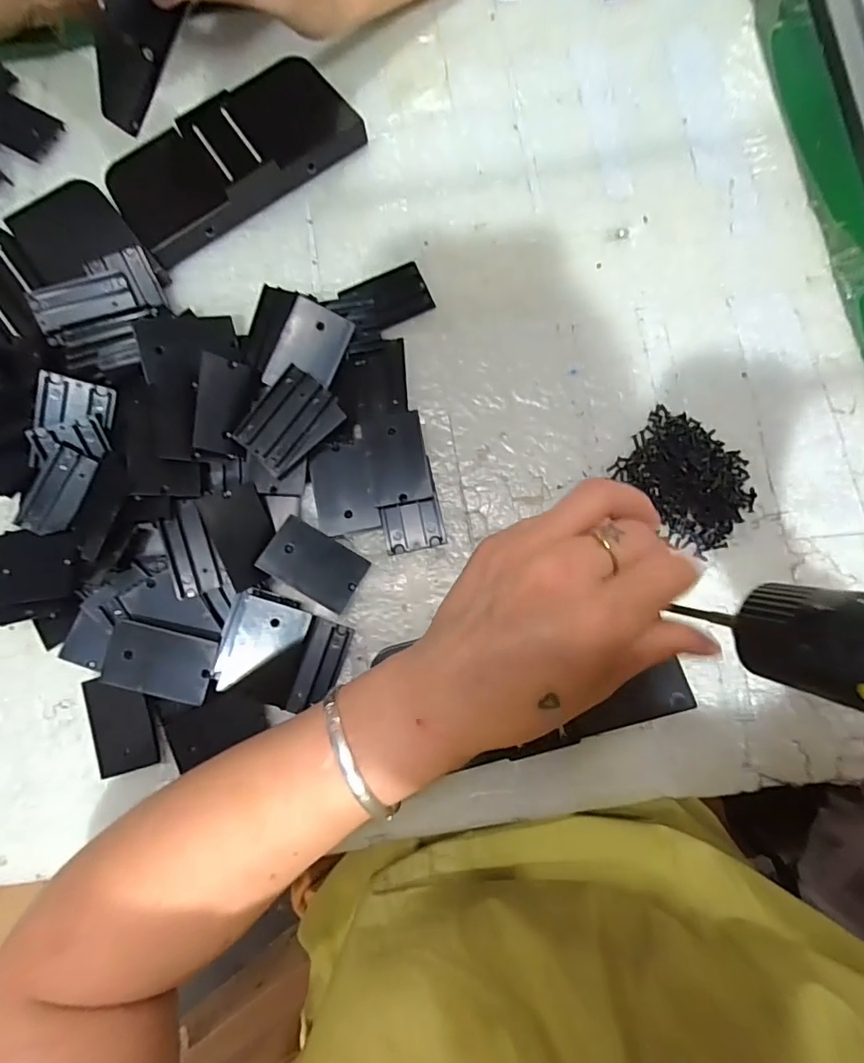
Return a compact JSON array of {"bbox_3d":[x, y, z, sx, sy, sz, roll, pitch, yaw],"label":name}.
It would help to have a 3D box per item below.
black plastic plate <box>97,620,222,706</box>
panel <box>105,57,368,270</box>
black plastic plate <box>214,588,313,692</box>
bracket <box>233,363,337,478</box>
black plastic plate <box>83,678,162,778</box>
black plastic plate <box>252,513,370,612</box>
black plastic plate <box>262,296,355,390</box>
[{"bbox_3d":[-0.149,0.072,0.285,0.057,0.006,0.035,16,87,-5],"label":"black plastic plate"},{"bbox_3d":[-0.131,-0.250,0.346,0.159,0.028,0.074,-37,82,-4],"label":"panel"},{"bbox_3d":[-0.096,0.063,0.294,0.042,0.005,0.054,20,82,-12],"label":"black plastic plate"},{"bbox_3d":[-0.085,-0.065,0.301,0.034,0.006,0.057,37,84,7],"label":"bracket"},{"bbox_3d":[-0.176,0.109,0.295,0.037,0.004,0.053,-15,83,6],"label":"black plastic plate"},{"bbox_3d":[-0.068,0.019,0.305,0.054,0.006,0.036,34,76,-15],"label":"black plastic plate"},{"bbox_3d":[-0.072,-0.107,0.311,0.036,0.004,0.053,24,90,-14],"label":"black plastic plate"}]

